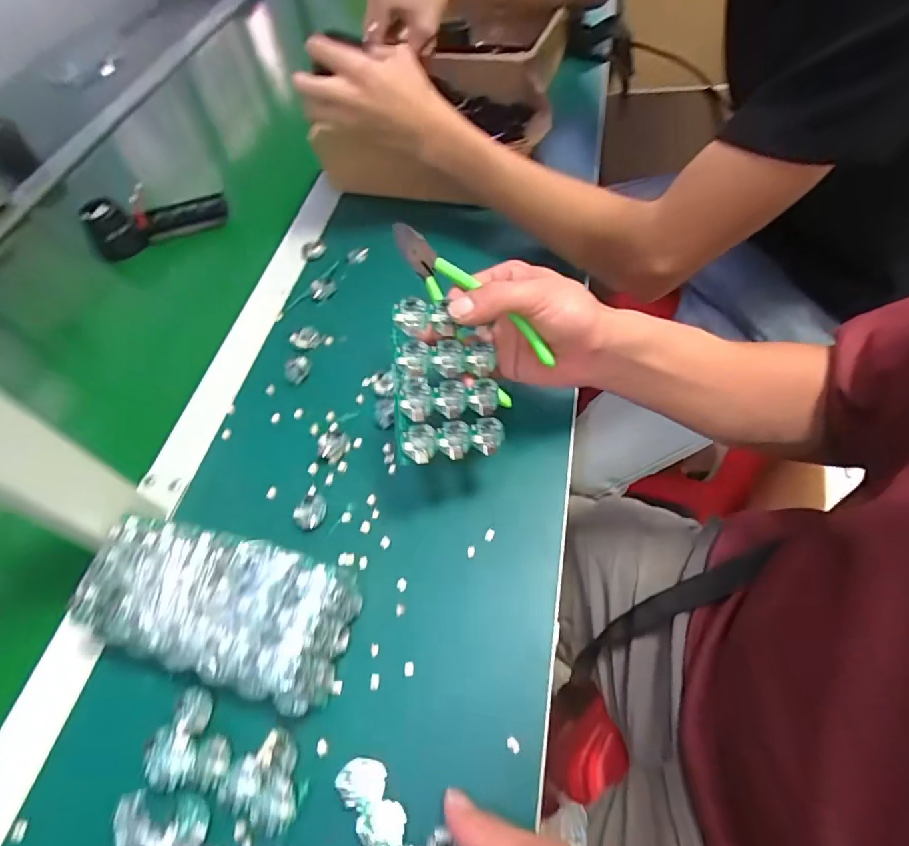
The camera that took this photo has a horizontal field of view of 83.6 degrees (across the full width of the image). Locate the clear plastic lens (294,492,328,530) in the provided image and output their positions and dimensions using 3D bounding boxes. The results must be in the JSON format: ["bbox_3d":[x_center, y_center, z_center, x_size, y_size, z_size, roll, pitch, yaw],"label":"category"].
[{"bbox_3d":[-0.110,0.067,0.389,0.024,0.007,0.028,20,62,19],"label":"clear plastic lens"}]

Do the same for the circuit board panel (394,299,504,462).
[{"bbox_3d":[-0.005,-0.028,0.341,0.071,0.007,0.104,-5,93,-17],"label":"circuit board panel"}]

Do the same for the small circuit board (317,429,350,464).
[{"bbox_3d":[-0.101,0.018,0.420,0.027,0.006,0.028,30,65,21],"label":"small circuit board"}]

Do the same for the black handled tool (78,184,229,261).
[{"bbox_3d":[-0.358,-0.253,0.615,0.159,0.058,0.043,-22,57,-7],"label":"black handled tool"}]

